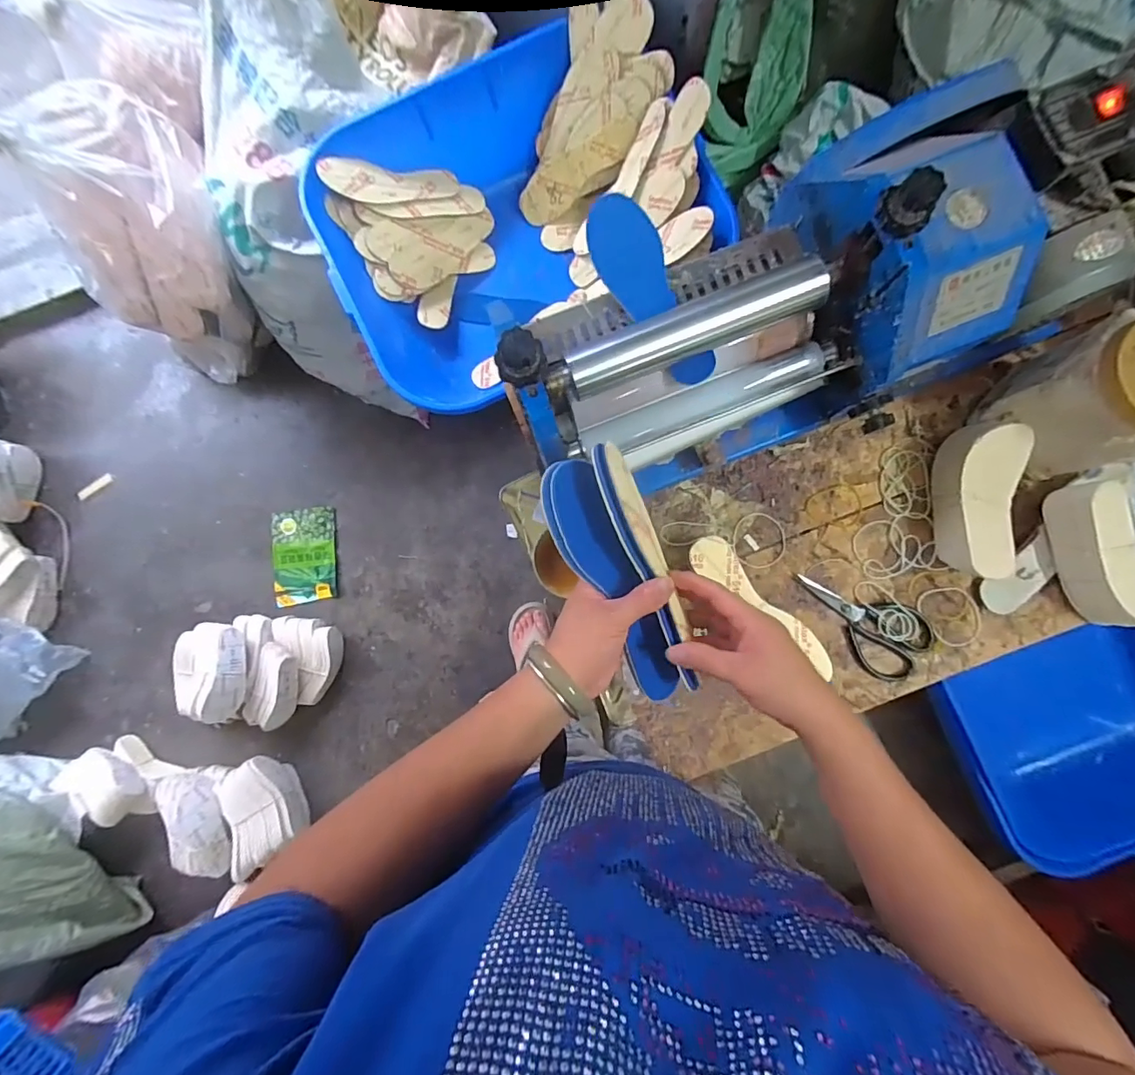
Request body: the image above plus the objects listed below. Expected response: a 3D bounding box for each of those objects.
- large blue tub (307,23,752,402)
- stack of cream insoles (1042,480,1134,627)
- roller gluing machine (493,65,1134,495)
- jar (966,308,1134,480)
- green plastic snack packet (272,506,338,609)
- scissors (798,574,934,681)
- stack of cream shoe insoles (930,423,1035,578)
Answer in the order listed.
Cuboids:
[{"bbox_3d":[-0.097,-0.539,0.868,0.606,0.194,0.477,-33,84,3],"label":"large blue tub"},{"bbox_3d":[0.637,0.017,0.586,0.081,0.070,0.179,-16,85,5],"label":"stack of cream insoles"},{"bbox_3d":[0.250,-0.262,0.503,0.595,0.244,0.256,-24,85,4],"label":"roller gluing machine"},{"bbox_3d":[0.582,-0.153,0.559,0.107,0.175,0.120,-44,84,2],"label":"jar"},{"bbox_3d":[-0.717,0.050,1.374,0.171,0.010,0.255,-5,84,-5],"label":"green plastic snack packet"},{"bbox_3d":[0.368,0.102,0.633,0.168,0.009,0.089,38,91,7],"label":"scissors"},{"bbox_3d":[0.492,-0.044,0.602,0.069,0.070,0.178,3,87,6],"label":"stack of cream shoe insoles"}]

